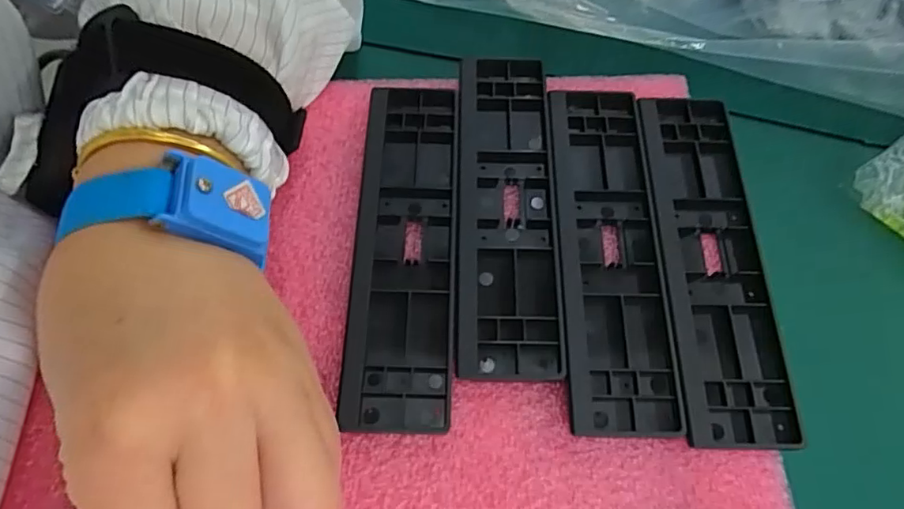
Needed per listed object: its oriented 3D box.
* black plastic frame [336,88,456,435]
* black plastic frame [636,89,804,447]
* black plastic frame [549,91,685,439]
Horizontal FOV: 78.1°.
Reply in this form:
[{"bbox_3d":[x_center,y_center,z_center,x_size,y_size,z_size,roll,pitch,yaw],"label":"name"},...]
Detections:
[{"bbox_3d":[-0.021,-0.006,0.242,0.043,0.006,0.158,1,65,0],"label":"black plastic frame"},{"bbox_3d":[0.110,0.000,0.239,0.043,0.010,0.156,1,65,0],"label":"black plastic frame"},{"bbox_3d":[0.067,-0.005,0.242,0.043,0.008,0.158,0,65,-1],"label":"black plastic frame"}]

